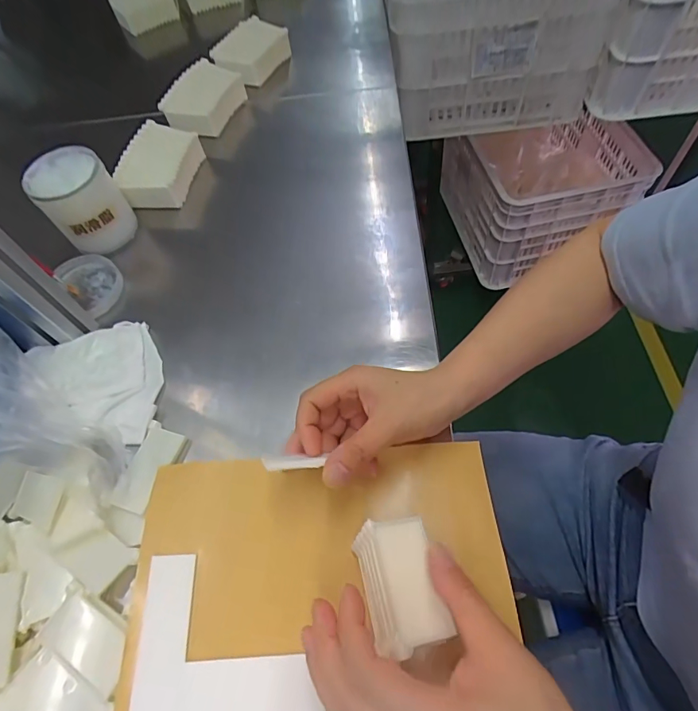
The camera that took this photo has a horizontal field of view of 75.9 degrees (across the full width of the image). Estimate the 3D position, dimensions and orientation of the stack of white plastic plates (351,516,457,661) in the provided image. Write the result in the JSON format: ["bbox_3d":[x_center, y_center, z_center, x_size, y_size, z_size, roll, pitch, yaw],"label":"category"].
[{"bbox_3d":[0.033,0.146,0.291,0.047,0.020,0.074,-8,55,-12],"label":"stack of white plastic plates"}]

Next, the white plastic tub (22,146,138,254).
[{"bbox_3d":[-0.314,-0.181,0.534,0.084,0.092,0.088,-35,63,-14],"label":"white plastic tub"}]

